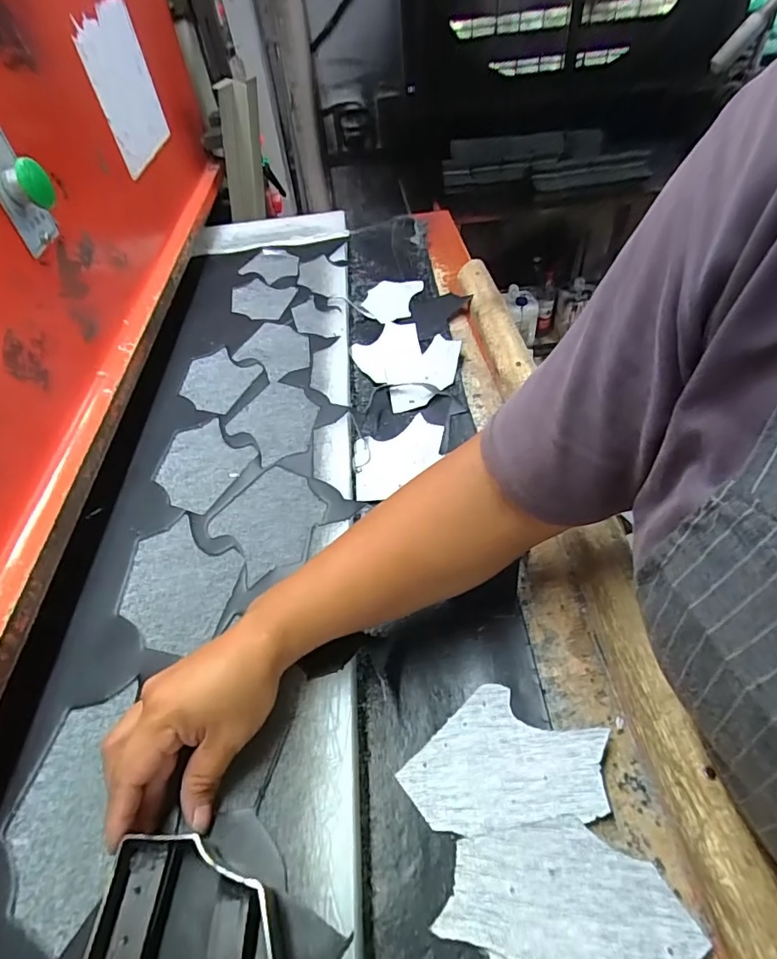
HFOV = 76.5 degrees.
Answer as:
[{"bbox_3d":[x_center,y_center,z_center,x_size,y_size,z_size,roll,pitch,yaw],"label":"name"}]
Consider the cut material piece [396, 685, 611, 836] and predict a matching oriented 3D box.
[{"bbox_3d":[0.078,0.192,0.348,0.135,0.006,0.087,-15,45,11],"label":"cut material piece"}]

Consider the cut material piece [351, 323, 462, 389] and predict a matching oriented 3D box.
[{"bbox_3d":[0.028,-0.173,0.687,0.164,0.012,0.116,22,61,31],"label":"cut material piece"}]

